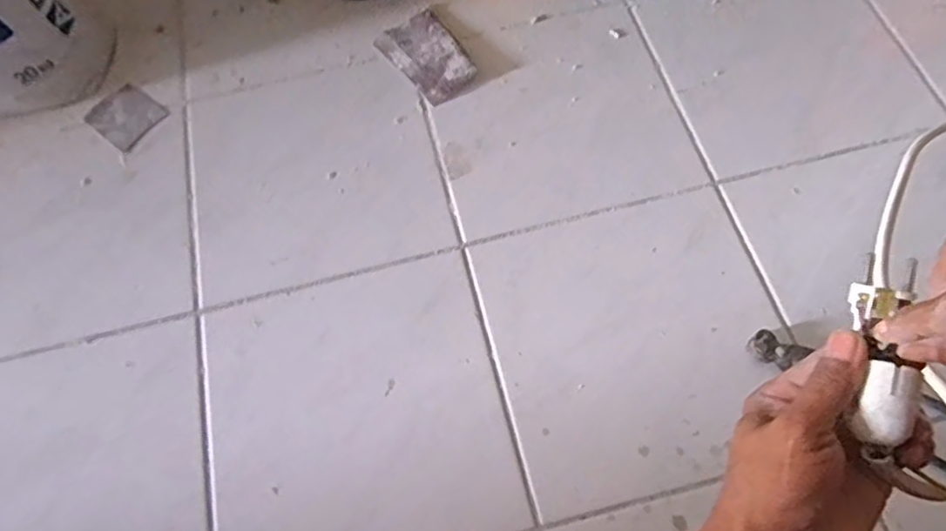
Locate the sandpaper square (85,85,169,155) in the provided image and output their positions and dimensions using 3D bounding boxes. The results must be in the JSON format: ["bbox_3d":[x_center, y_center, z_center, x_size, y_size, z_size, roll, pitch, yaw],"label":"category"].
[{"bbox_3d":[-0.455,-0.197,0.779,0.091,0.004,0.077,33,72,17],"label":"sandpaper square"}]

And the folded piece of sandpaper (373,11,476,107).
[{"bbox_3d":[-0.058,-0.276,0.780,0.088,0.012,0.137,-36,69,-12],"label":"folded piece of sandpaper"}]

